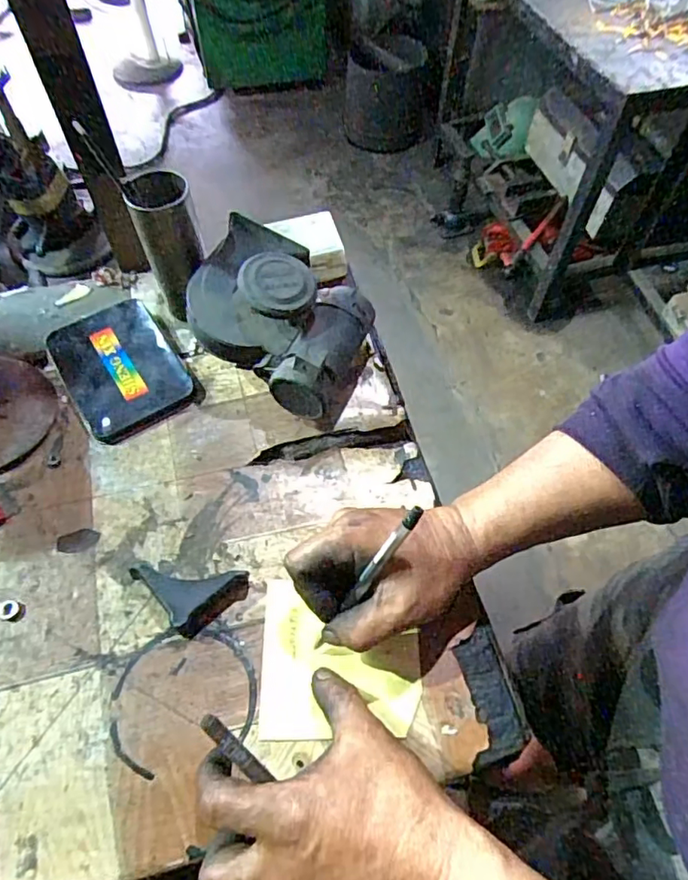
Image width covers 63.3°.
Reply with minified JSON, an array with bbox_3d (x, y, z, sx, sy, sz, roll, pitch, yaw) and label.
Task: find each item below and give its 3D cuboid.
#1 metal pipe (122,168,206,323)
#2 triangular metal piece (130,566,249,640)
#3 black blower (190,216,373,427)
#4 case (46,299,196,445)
[{"bbox_3d":[-0.150,-0.167,0.491,0.049,0.126,0.048,-12,60,-9],"label":"metal pipe"},{"bbox_3d":[-0.107,0.111,0.383,0.076,0.029,0.039,0,59,-1],"label":"triangular metal piece"},{"bbox_3d":[-0.056,-0.093,0.467,0.142,0.099,0.113,21,60,11],"label":"black blower"},{"bbox_3d":[-0.198,-0.066,0.492,0.095,0.019,0.127,-29,63,-17],"label":"case"}]

